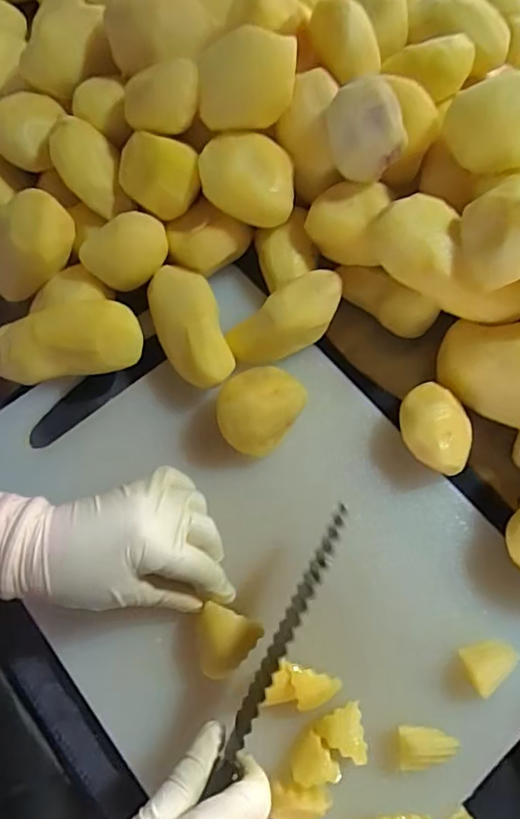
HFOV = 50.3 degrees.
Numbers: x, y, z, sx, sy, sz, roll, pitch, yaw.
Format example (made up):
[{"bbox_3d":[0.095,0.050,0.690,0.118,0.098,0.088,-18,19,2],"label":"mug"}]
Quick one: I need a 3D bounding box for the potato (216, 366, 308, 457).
[{"bbox_3d":[0.001,0.000,0.392,0.051,0.047,0.060,35,72,13],"label":"potato"}]

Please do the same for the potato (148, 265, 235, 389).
[{"bbox_3d":[-0.054,-0.060,0.416,0.046,0.047,0.102,-17,69,-7],"label":"potato"}]

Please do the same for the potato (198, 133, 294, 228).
[{"bbox_3d":[-0.008,-0.174,0.420,0.068,0.041,0.051,8,68,3],"label":"potato"}]

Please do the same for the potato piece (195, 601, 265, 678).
[{"bbox_3d":[-0.023,0.144,0.338,0.038,0.026,0.039,24,70,9],"label":"potato piece"}]

